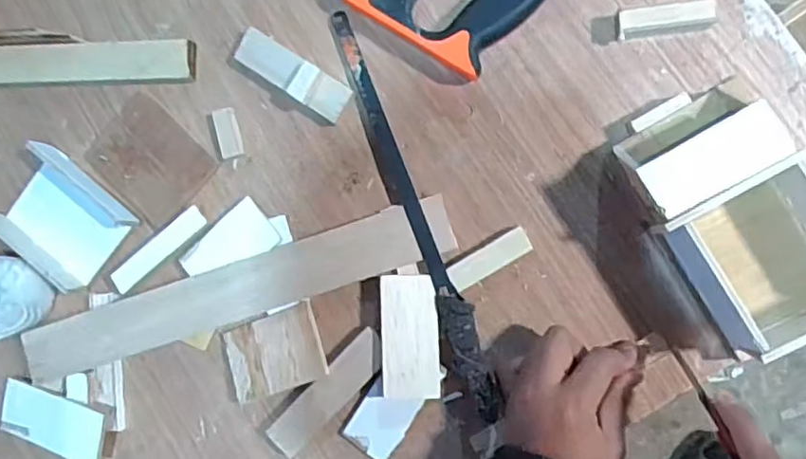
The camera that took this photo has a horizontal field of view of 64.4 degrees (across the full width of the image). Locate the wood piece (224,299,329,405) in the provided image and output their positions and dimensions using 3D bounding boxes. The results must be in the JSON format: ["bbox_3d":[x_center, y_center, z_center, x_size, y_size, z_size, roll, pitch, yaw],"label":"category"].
[{"bbox_3d":[-0.096,0.093,0.483,0.074,0.014,0.057,-20,86,8],"label":"wood piece"}]

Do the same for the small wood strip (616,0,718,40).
[{"bbox_3d":[0.180,-0.145,0.442,0.063,0.019,0.018,-6,88,9],"label":"small wood strip"}]

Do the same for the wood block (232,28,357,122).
[{"bbox_3d":[-0.085,-0.119,0.485,0.098,0.021,0.028,34,94,8],"label":"wood block"}]

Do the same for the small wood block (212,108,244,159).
[{"bbox_3d":[-0.137,-0.075,0.499,0.018,0.004,0.038,-14,87,9],"label":"small wood block"}]

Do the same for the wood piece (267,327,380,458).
[{"bbox_3d":[-0.055,0.122,0.477,0.027,0.017,0.114,45,96,7],"label":"wood piece"}]

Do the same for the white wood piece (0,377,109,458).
[{"bbox_3d":[-0.276,0.152,0.505,0.099,0.009,0.042,15,89,13],"label":"white wood piece"}]

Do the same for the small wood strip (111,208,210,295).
[{"bbox_3d":[-0.187,0.015,0.492,0.084,0.005,0.020,-42,79,-1],"label":"small wood strip"}]

